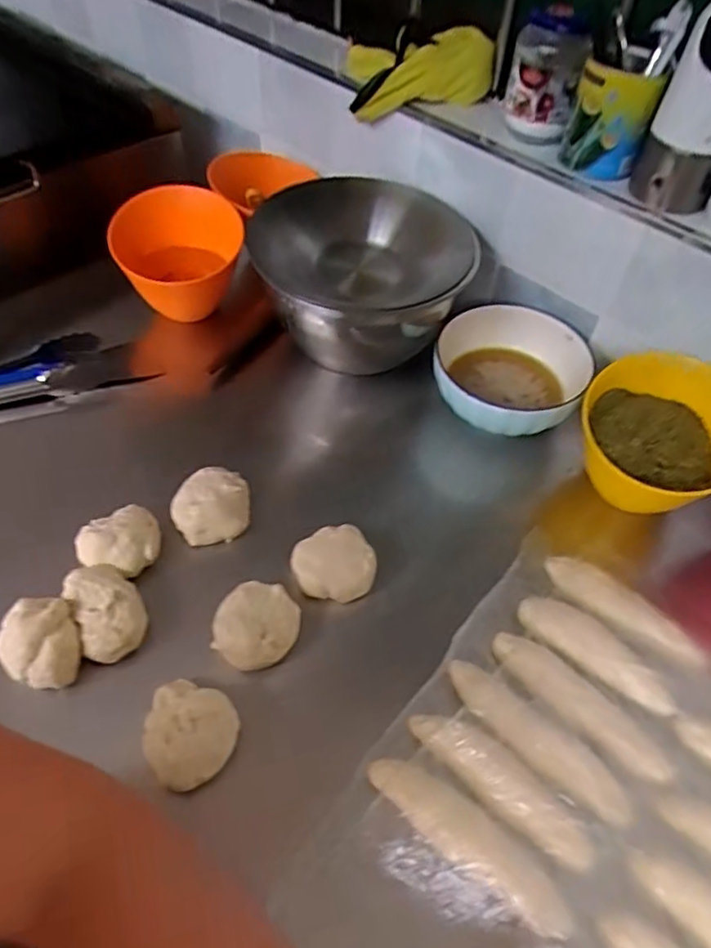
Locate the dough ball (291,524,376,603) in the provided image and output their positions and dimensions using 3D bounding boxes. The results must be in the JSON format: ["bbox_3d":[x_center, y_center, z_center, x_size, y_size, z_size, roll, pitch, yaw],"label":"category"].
[{"bbox_3d":[-0.020,0.084,0.604,0.082,0.032,0.066,13,53,6],"label":"dough ball"}]

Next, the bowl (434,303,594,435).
[{"bbox_3d":[0.176,-0.115,0.731,0.168,0.070,0.172,2,52,-3],"label":"bowl"}]

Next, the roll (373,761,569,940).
[{"bbox_3d":[0.084,0.270,0.467,0.164,0.018,0.038,33,57,20],"label":"roll"}]

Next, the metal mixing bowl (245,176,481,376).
[{"bbox_3d":[0.002,-0.262,0.802,0.238,0.152,0.264,-17,55,-16],"label":"metal mixing bowl"}]

